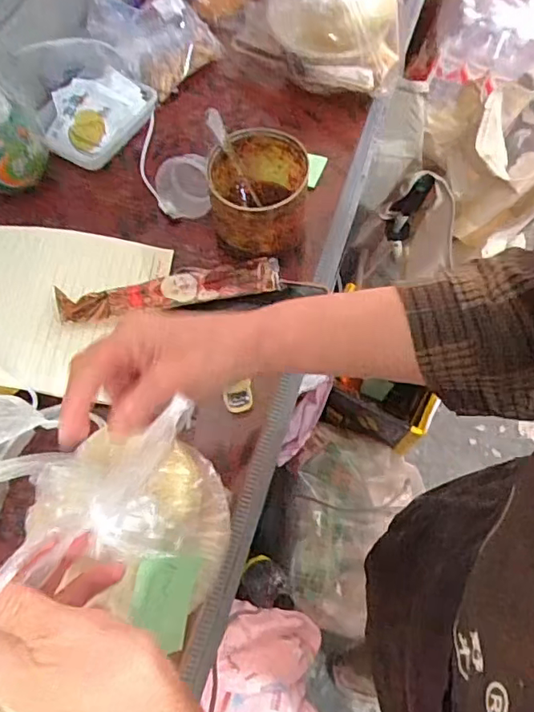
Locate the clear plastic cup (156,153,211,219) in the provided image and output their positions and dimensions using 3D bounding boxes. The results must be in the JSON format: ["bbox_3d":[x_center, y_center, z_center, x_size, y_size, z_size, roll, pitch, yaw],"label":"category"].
[{"bbox_3d":[-0.090,-0.182,0.593,0.058,0.057,0.053,-1,65,1],"label":"clear plastic cup"}]

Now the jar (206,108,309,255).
[{"bbox_3d":[-0.010,-0.171,0.543,0.093,0.092,0.099,-1,65,1],"label":"jar"}]

